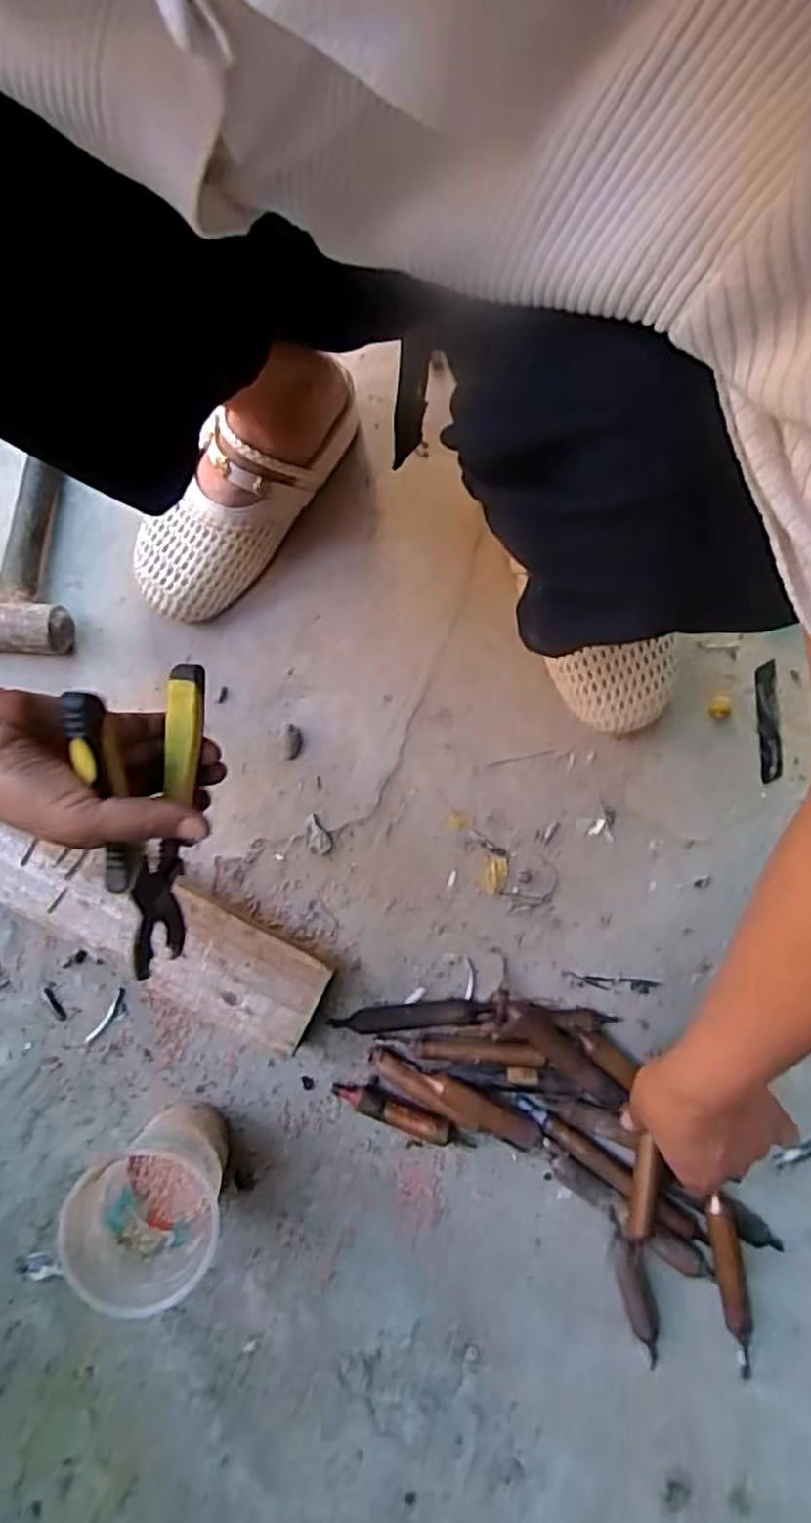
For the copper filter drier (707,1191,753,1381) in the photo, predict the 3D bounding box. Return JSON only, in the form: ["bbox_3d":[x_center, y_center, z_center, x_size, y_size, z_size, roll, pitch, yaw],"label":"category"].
[{"bbox_3d":[0.227,0.366,0.512,0.018,0.017,0.117,-11,91,-1],"label":"copper filter drier"}]

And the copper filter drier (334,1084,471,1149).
[{"bbox_3d":[-0.002,0.265,0.549,0.109,0.021,0.020,18,78,6],"label":"copper filter drier"}]

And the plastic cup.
[{"bbox_3d":[-0.158,0.284,0.486,0.089,0.134,0.088,-42,82,-6],"label":"plastic cup"}]

